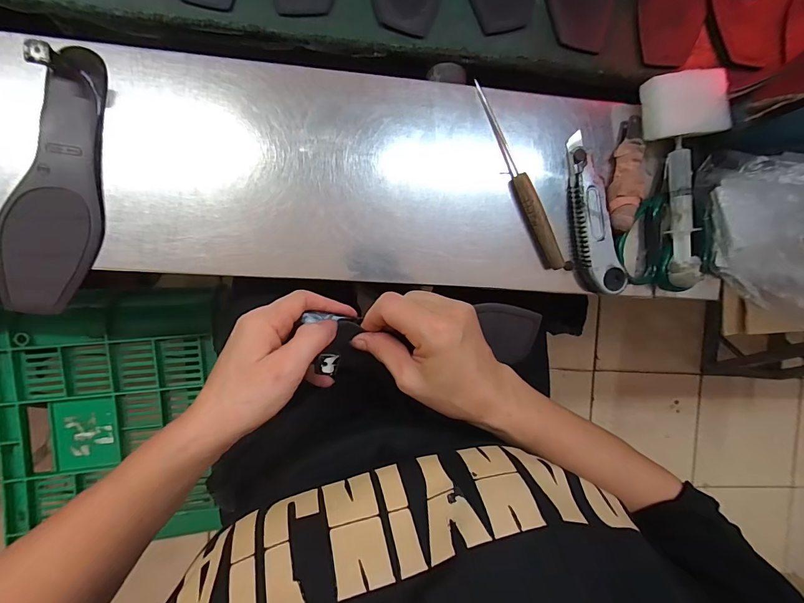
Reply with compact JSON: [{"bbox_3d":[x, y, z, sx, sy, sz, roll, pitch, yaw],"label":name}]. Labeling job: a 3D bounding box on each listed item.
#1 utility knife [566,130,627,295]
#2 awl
[{"bbox_3d":[0.185,-0.084,0.373,0.036,0.018,0.156,-17,94,-6],"label":"utility knife"},{"bbox_3d":[0.113,-0.120,0.368,0.013,0.015,0.190,-25,95,-5],"label":"awl"}]

